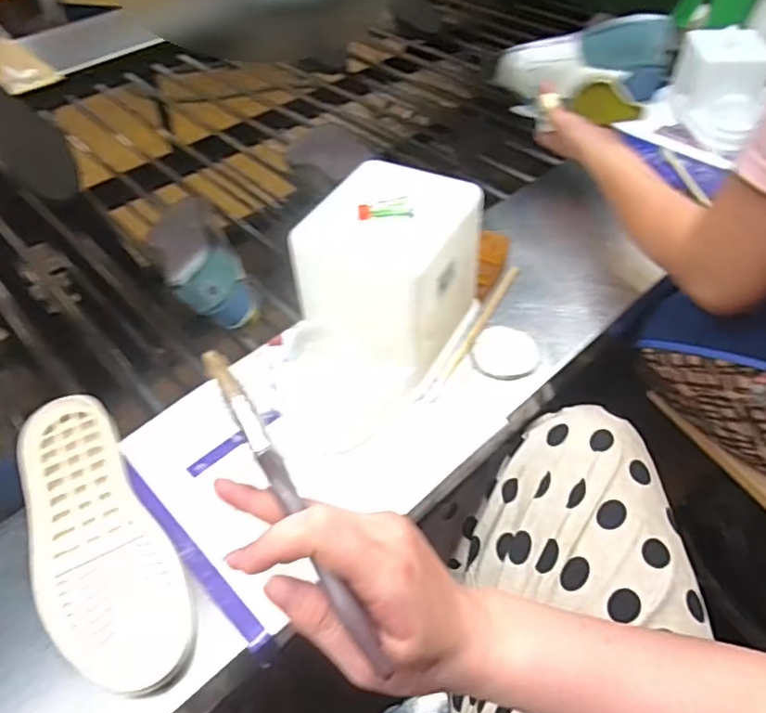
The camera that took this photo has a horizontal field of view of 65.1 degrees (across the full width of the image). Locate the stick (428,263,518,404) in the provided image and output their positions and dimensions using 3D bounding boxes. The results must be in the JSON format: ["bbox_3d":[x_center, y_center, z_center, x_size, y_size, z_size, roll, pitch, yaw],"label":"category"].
[{"bbox_3d":[0.104,-0.031,0.664,0.011,0.007,0.225,22,52,22],"label":"stick"}]

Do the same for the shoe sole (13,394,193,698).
[{"bbox_3d":[-0.248,0.146,0.511,0.098,0.028,0.286,-29,53,-20],"label":"shoe sole"}]

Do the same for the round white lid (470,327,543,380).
[{"bbox_3d":[0.130,-0.006,0.640,0.069,0.004,0.073,-2,49,2],"label":"round white lid"}]

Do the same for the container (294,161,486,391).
[{"bbox_3d":[0.007,-0.079,0.604,0.128,0.168,0.160,22,54,22],"label":"container"}]

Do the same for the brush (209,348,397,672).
[{"bbox_3d":[-0.048,0.064,0.291,0.011,0.008,0.170,-25,65,-19],"label":"brush"}]

